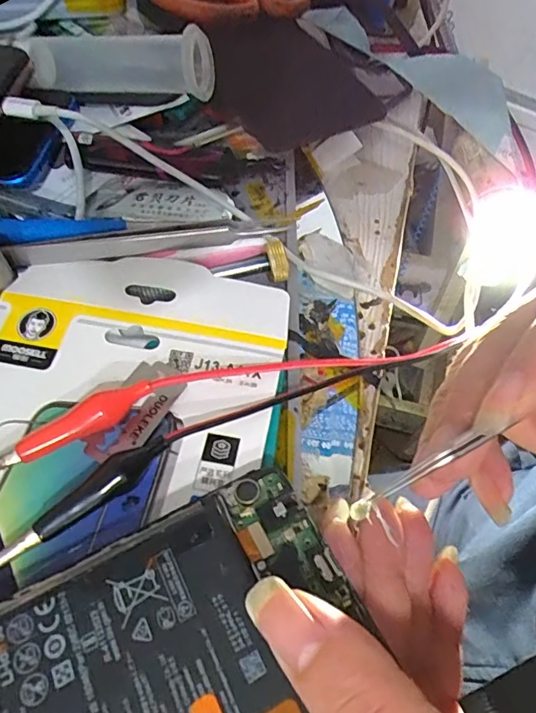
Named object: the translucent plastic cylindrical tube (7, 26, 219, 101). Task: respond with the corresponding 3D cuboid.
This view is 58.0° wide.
[{"bbox_3d":[-0.078,-0.153,0.251,0.094,0.031,0.026,3,55,3],"label":"translucent plastic cylindrical tube"}]

